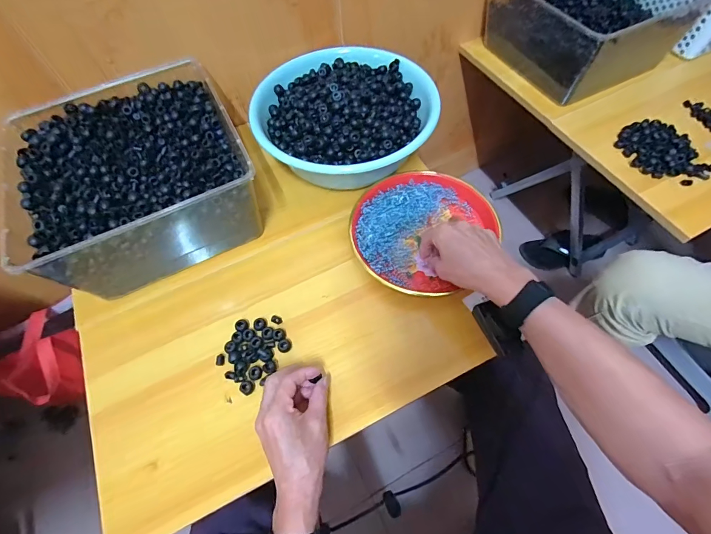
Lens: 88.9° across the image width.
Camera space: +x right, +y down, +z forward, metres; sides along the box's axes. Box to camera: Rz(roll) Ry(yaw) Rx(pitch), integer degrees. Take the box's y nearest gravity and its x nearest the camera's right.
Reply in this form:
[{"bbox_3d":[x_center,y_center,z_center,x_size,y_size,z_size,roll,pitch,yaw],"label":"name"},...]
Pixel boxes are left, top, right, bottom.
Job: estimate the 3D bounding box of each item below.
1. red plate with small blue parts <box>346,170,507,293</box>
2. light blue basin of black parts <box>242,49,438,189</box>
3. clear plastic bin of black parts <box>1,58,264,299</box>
[{"bbox_3d":[0.094,-0.060,0.546,0.193,0.030,0.203,-1,62,2],"label":"red plate with small blue parts"},{"bbox_3d":[-0.021,-0.249,0.621,0.291,0.097,0.258,-28,64,-12],"label":"light blue basin of black parts"},{"bbox_3d":[-0.315,-0.132,0.550,0.292,0.133,0.274,-25,64,-11],"label":"clear plastic bin of black parts"}]

